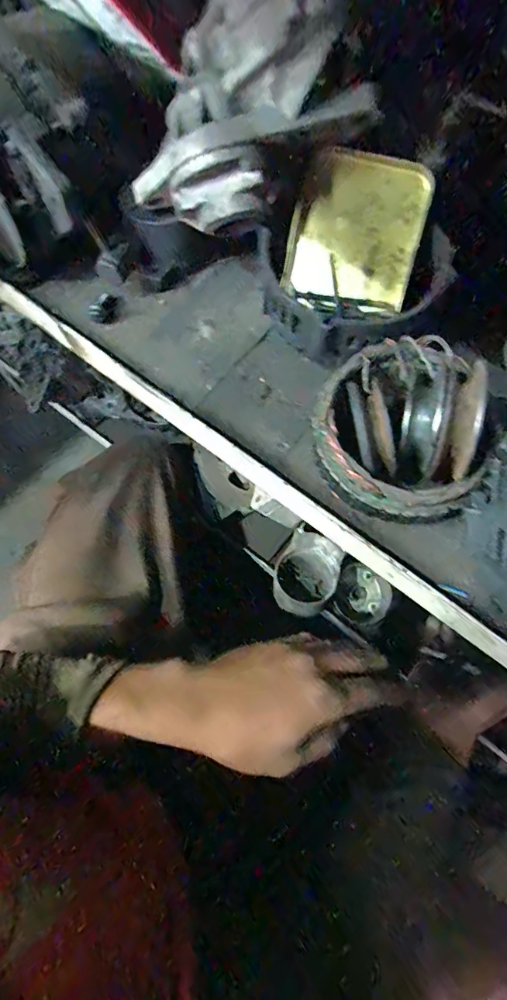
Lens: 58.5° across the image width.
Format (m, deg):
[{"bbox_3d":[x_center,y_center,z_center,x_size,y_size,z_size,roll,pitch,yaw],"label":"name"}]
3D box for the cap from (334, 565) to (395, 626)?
[{"bbox_3d":[0.153,0.136,0.641,0.077,0.023,0.071,-1,69,2],"label":"cap"}]

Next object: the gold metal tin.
[{"bbox_3d":[0.081,-0.207,0.357,0.099,0.019,0.109,10,113,-5],"label":"gold metal tin"}]

